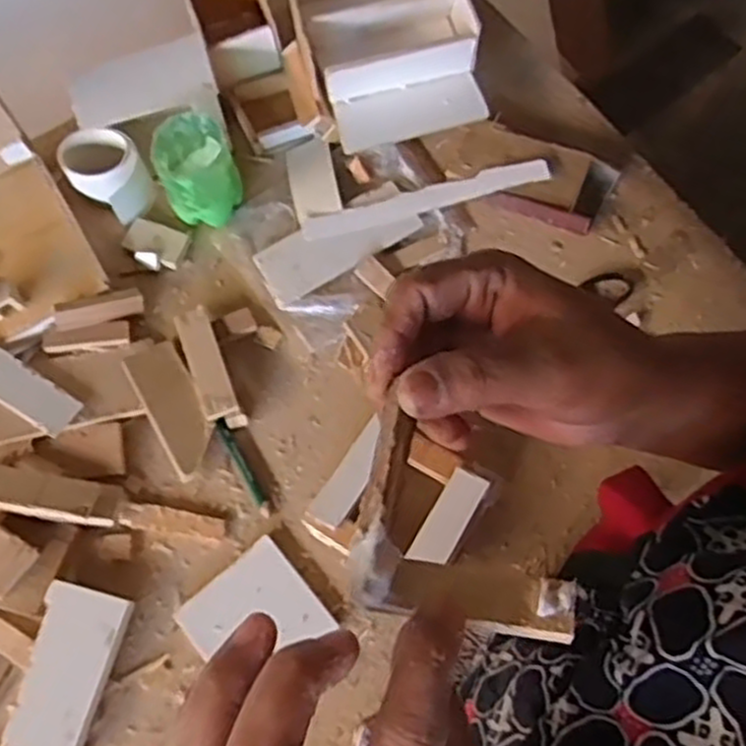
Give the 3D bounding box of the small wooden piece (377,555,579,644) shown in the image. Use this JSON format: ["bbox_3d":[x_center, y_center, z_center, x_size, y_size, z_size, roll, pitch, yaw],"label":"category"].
[{"bbox_3d":[0.033,0.069,0.243,0.057,0.004,0.019,7,53,14],"label":"small wooden piece"}]

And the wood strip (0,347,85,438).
[{"bbox_3d":[-0.253,0.011,0.564,0.091,0.013,0.032,30,74,13],"label":"wood strip"}]

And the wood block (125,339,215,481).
[{"bbox_3d":[-0.141,0.025,0.559,0.038,0.013,0.098,-27,71,-7],"label":"wood block"}]

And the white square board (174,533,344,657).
[{"bbox_3d":[-0.079,0.162,0.524,0.079,0.009,0.071,-39,73,-11],"label":"white square board"}]

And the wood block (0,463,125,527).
[{"bbox_3d":[-0.221,0.082,0.532,0.094,0.019,0.030,12,70,-11],"label":"wood block"}]

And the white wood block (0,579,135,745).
[{"bbox_3d":[-0.197,0.191,0.504,0.054,0.017,0.101,14,71,8],"label":"white wood block"}]

